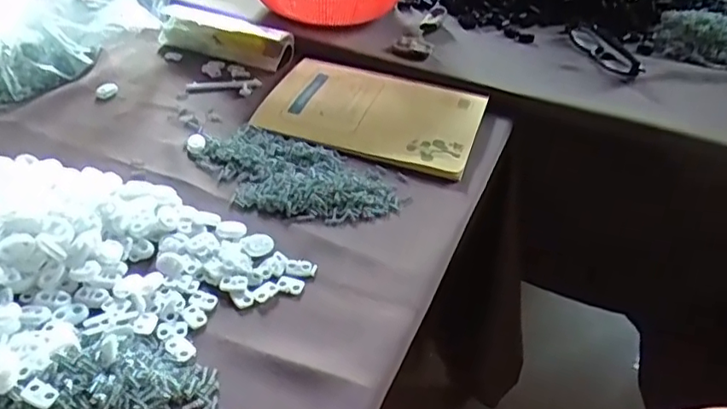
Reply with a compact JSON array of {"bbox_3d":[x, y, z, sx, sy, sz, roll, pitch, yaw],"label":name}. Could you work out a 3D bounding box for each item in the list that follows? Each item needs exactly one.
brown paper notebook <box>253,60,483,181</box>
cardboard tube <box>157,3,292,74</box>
[{"bbox_3d":[0.010,-0.096,0.594,0.203,0.017,0.145,14,40,11],"label":"brown paper notebook"},{"bbox_3d":[-0.151,-0.192,0.682,0.151,0.032,0.045,18,41,16],"label":"cardboard tube"}]

